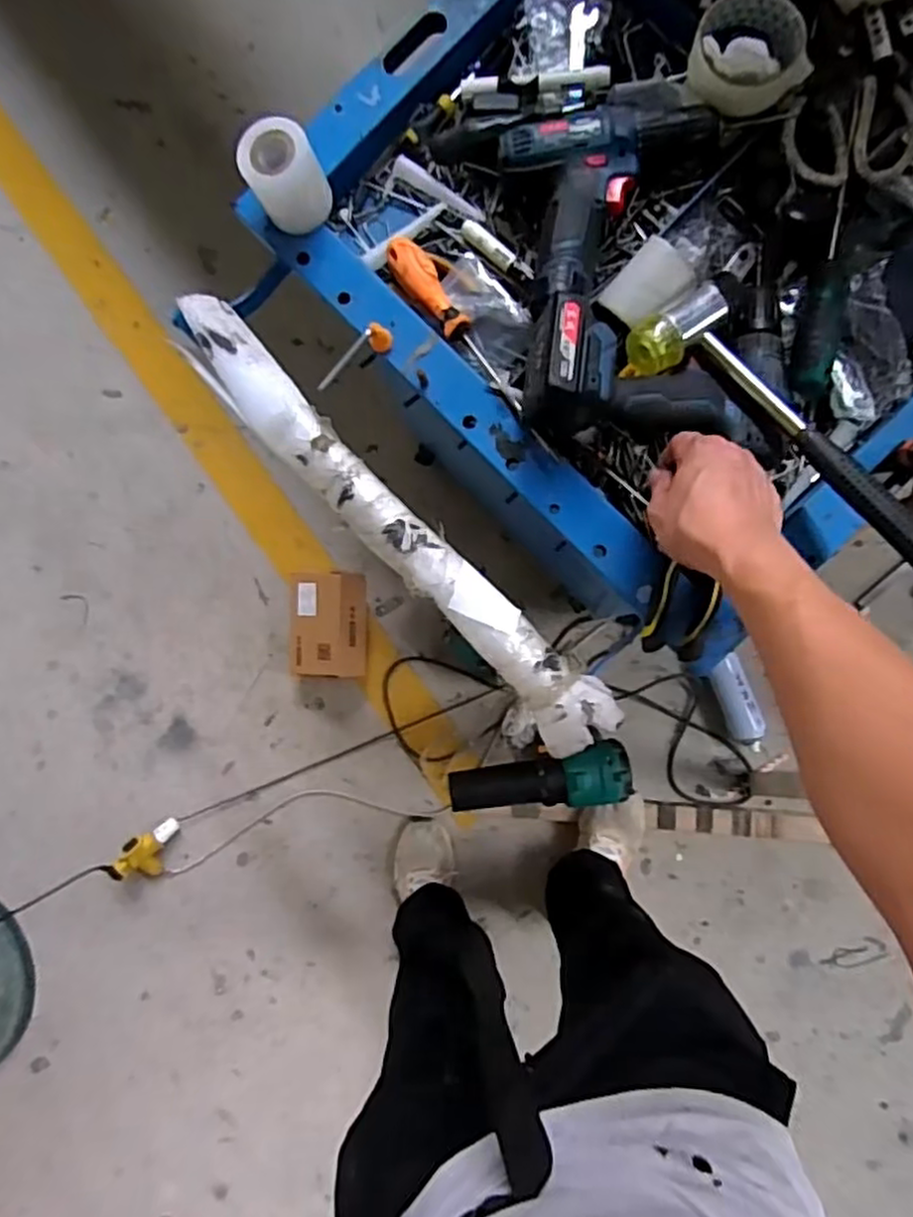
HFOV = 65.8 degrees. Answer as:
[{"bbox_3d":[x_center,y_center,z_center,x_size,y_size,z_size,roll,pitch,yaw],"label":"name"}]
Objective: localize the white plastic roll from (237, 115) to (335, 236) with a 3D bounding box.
[{"bbox_3d":[-0.142,-0.361,0.593,0.057,0.068,0.055,0,88,5],"label":"white plastic roll"}]

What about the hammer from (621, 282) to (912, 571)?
[{"bbox_3d":[0.248,-0.125,0.537,0.086,0.067,0.290,-35,86,3],"label":"hammer"}]

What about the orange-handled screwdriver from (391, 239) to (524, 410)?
[{"bbox_3d":[-0.003,-0.247,0.611,0.032,0.024,0.193,-35,86,3],"label":"orange-handled screwdriver"}]

